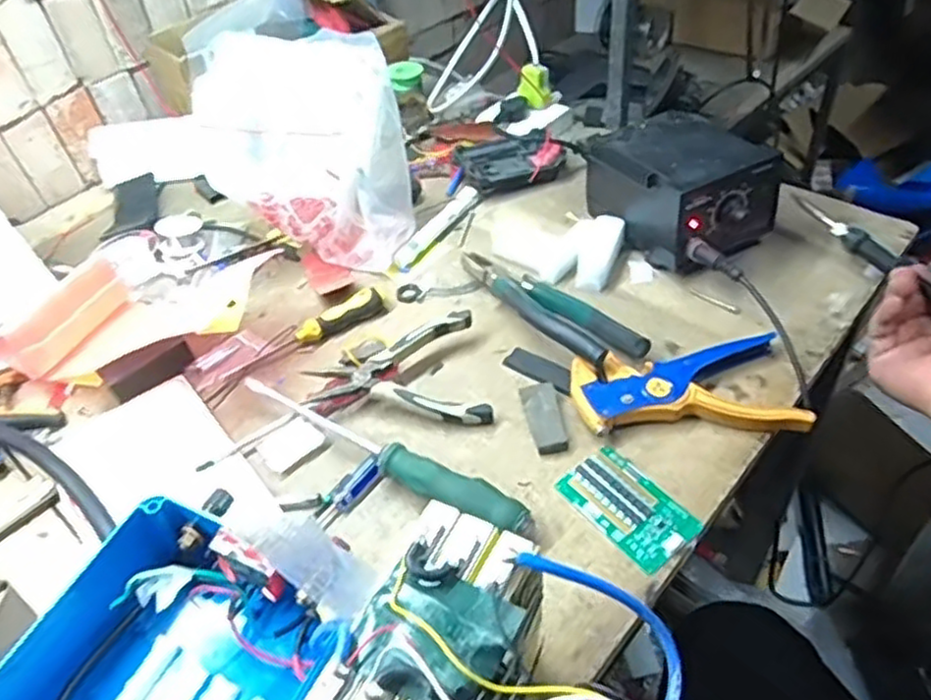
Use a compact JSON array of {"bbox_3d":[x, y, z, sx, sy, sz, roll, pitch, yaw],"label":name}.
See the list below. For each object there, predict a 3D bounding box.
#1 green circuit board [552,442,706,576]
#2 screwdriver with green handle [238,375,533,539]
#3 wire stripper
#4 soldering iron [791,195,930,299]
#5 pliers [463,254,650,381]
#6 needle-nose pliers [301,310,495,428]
[{"bbox_3d":[0.110,0.105,0.487,0.054,0.006,0.088,-32,52,-23],"label":"green circuit board"},{"bbox_3d":[-0.066,0.074,0.525,0.257,0.031,0.030,23,53,25],"label":"screwdriver with green handle"},{"bbox_3d":[0.164,0.030,0.541,0.162,0.021,0.087,-6,46,1],"label":"wire stripper"},{"bbox_3d":[0.348,-0.089,0.615,0.013,0.018,0.158,-27,55,-19],"label":"soldering iron"},{"bbox_3d":[0.068,-0.046,0.611,0.063,0.037,0.196,-29,51,-20],"label":"pliers"},{"bbox_3d":[-0.056,0.024,0.571,0.138,0.031,0.101,-10,47,-3],"label":"needle-nose pliers"}]

